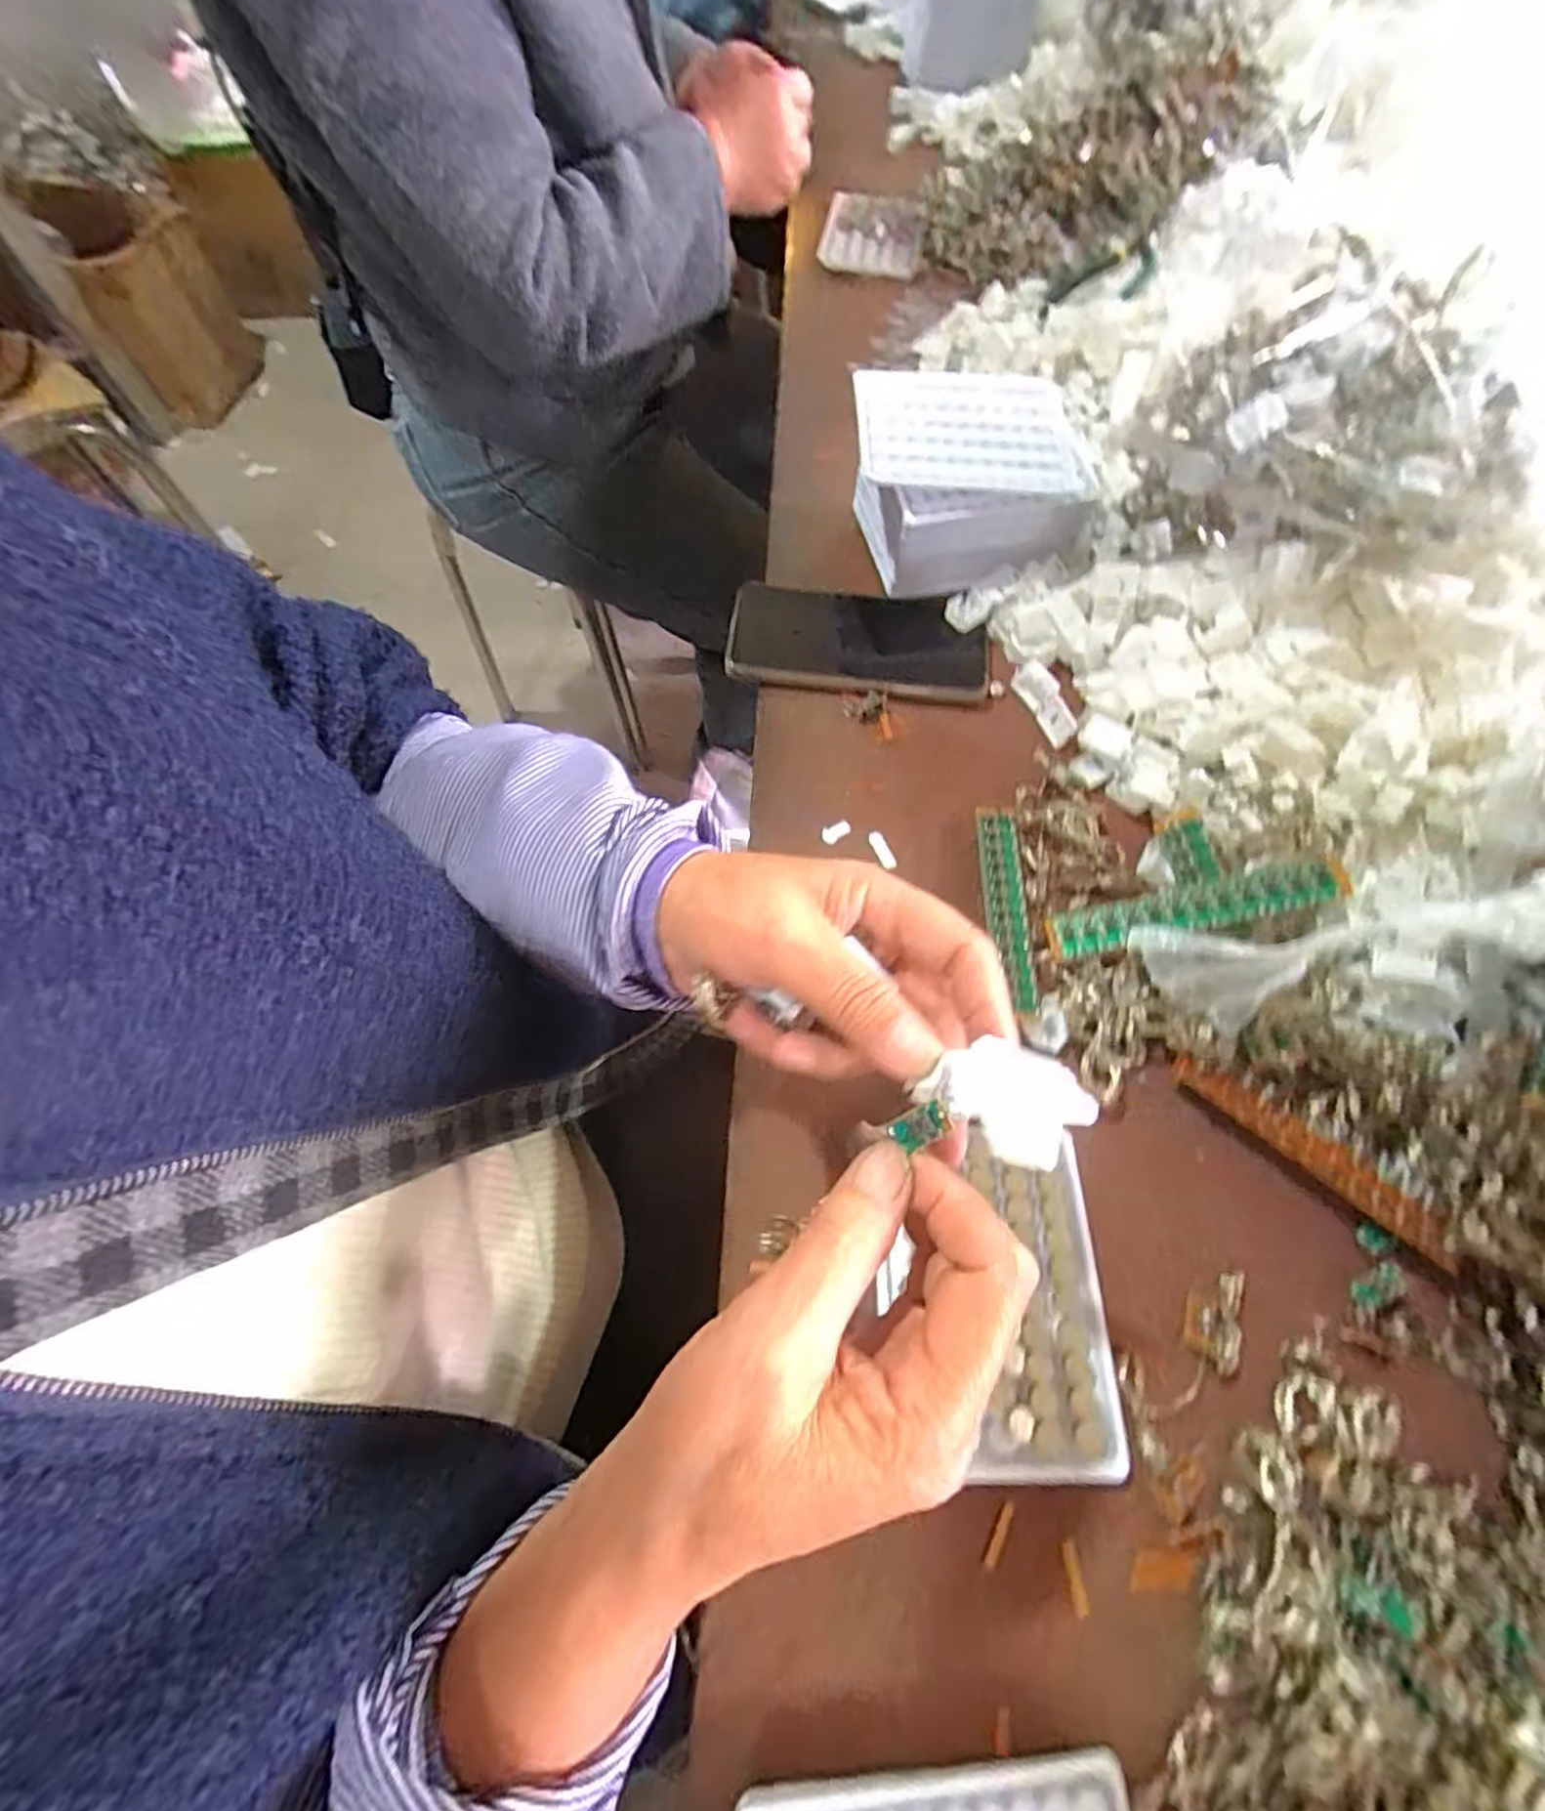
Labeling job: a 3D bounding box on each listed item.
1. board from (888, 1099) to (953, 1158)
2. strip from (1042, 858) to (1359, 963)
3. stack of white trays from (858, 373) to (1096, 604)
[{"bbox_3d":[0.043,0.066,0.201,0.005,0.022,0.009,3,56,-42],"label":"board"},{"bbox_3d":[0.199,0.002,0.330,0.126,0.007,0.022,-15,75,17],"label":"strip"},{"bbox_3d":[0.129,-0.277,0.456,0.145,0.074,0.116,-3,66,-2],"label":"stack of white trays"}]

